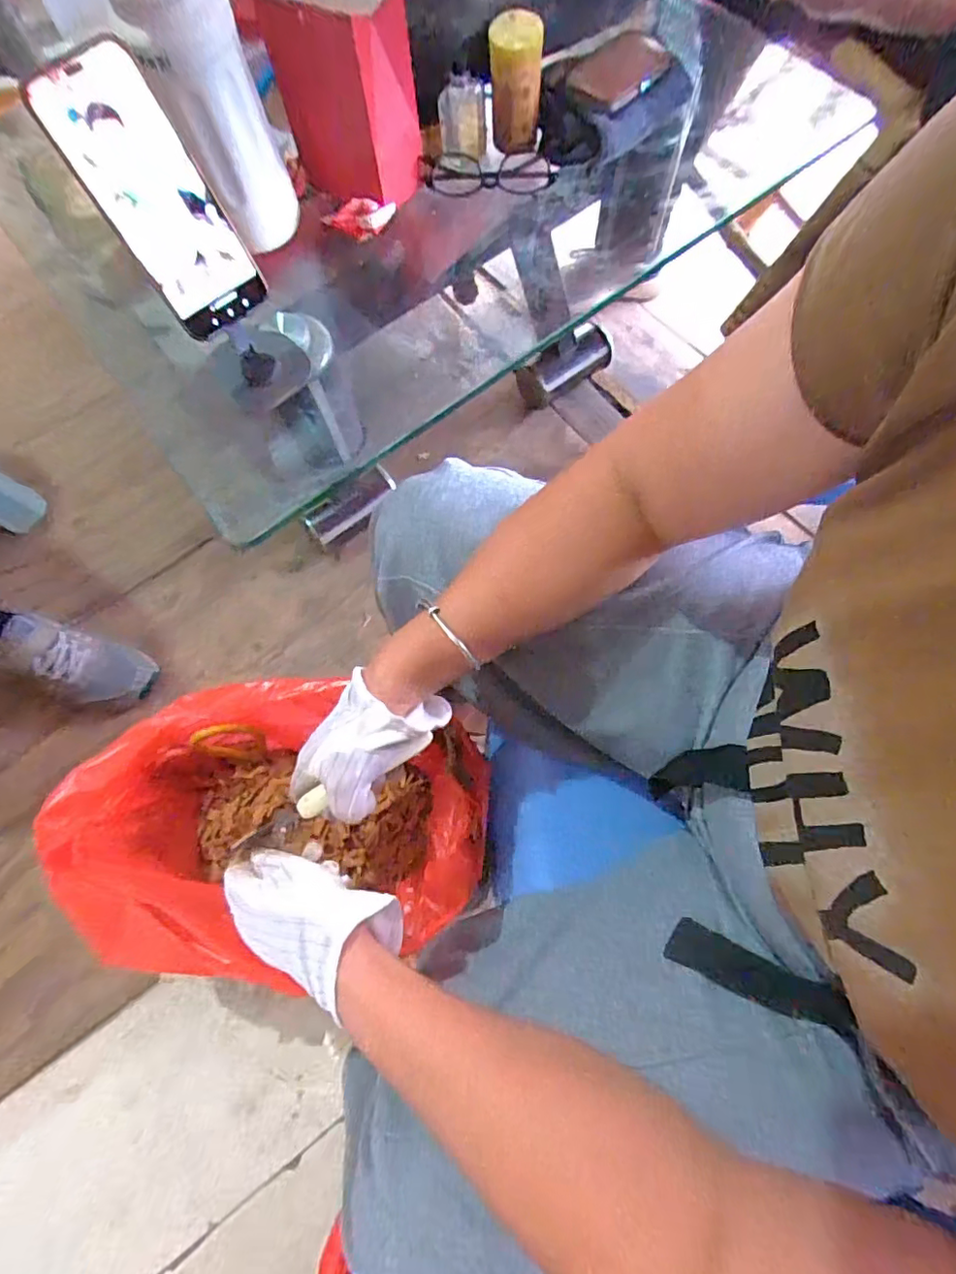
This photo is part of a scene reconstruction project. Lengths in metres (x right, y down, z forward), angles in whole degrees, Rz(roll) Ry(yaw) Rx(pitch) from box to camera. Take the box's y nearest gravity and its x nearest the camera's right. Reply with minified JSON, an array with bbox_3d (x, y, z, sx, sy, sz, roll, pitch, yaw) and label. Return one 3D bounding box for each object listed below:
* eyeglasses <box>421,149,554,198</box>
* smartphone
[{"bbox_3d":[0.009,-0.487,0.589,0.138,0.036,0.022,-1,71,1],"label":"eyeglasses"},{"bbox_3d":[-0.229,-0.311,0.407,0.075,0.160,0.012,-36,47,-6],"label":"smartphone"}]

